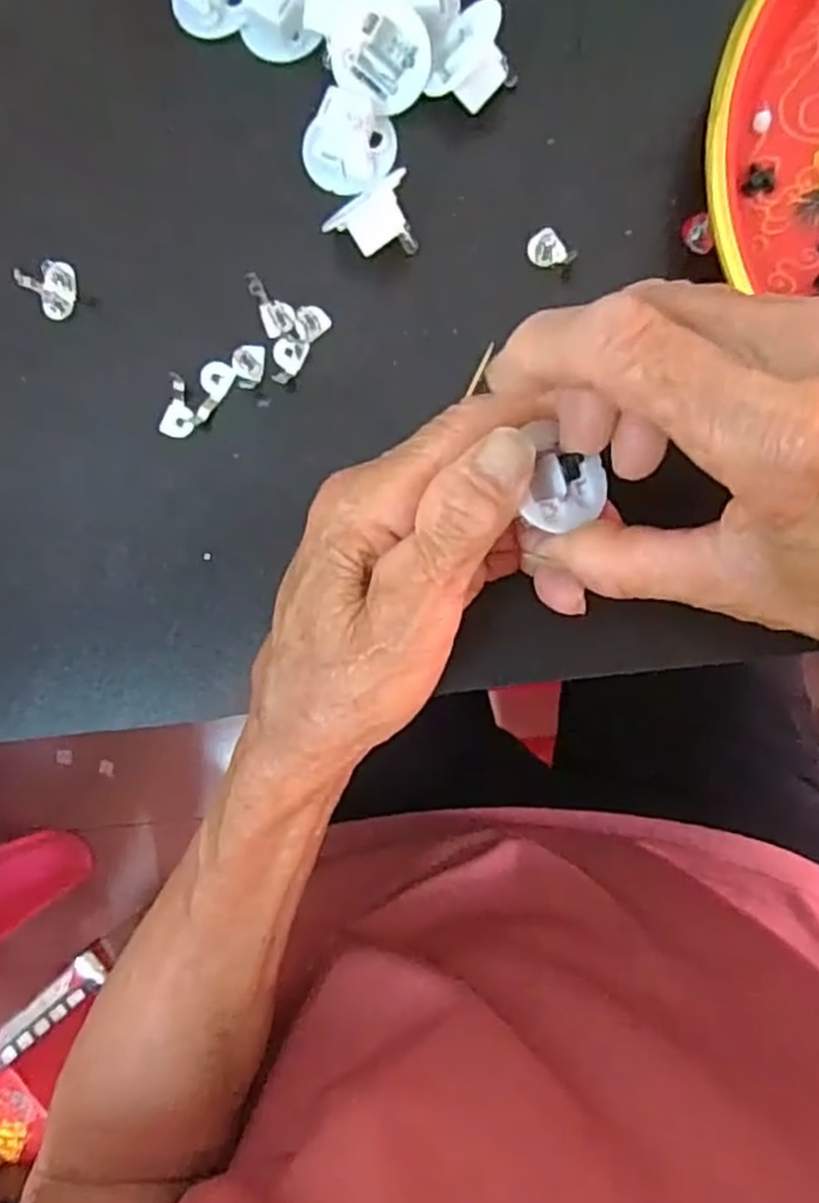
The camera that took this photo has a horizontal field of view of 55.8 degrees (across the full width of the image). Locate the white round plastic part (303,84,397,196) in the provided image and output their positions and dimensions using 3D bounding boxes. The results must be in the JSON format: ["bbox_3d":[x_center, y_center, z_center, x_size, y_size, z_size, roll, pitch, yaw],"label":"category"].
[{"bbox_3d":[-0.021,-0.158,0.267,0.029,0.013,0.030,0,89,5],"label":"white round plastic part"}]

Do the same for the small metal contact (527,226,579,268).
[{"bbox_3d":[0.048,-0.120,0.264,0.012,0.004,0.016,-45,86,3],"label":"small metal contact"}]

